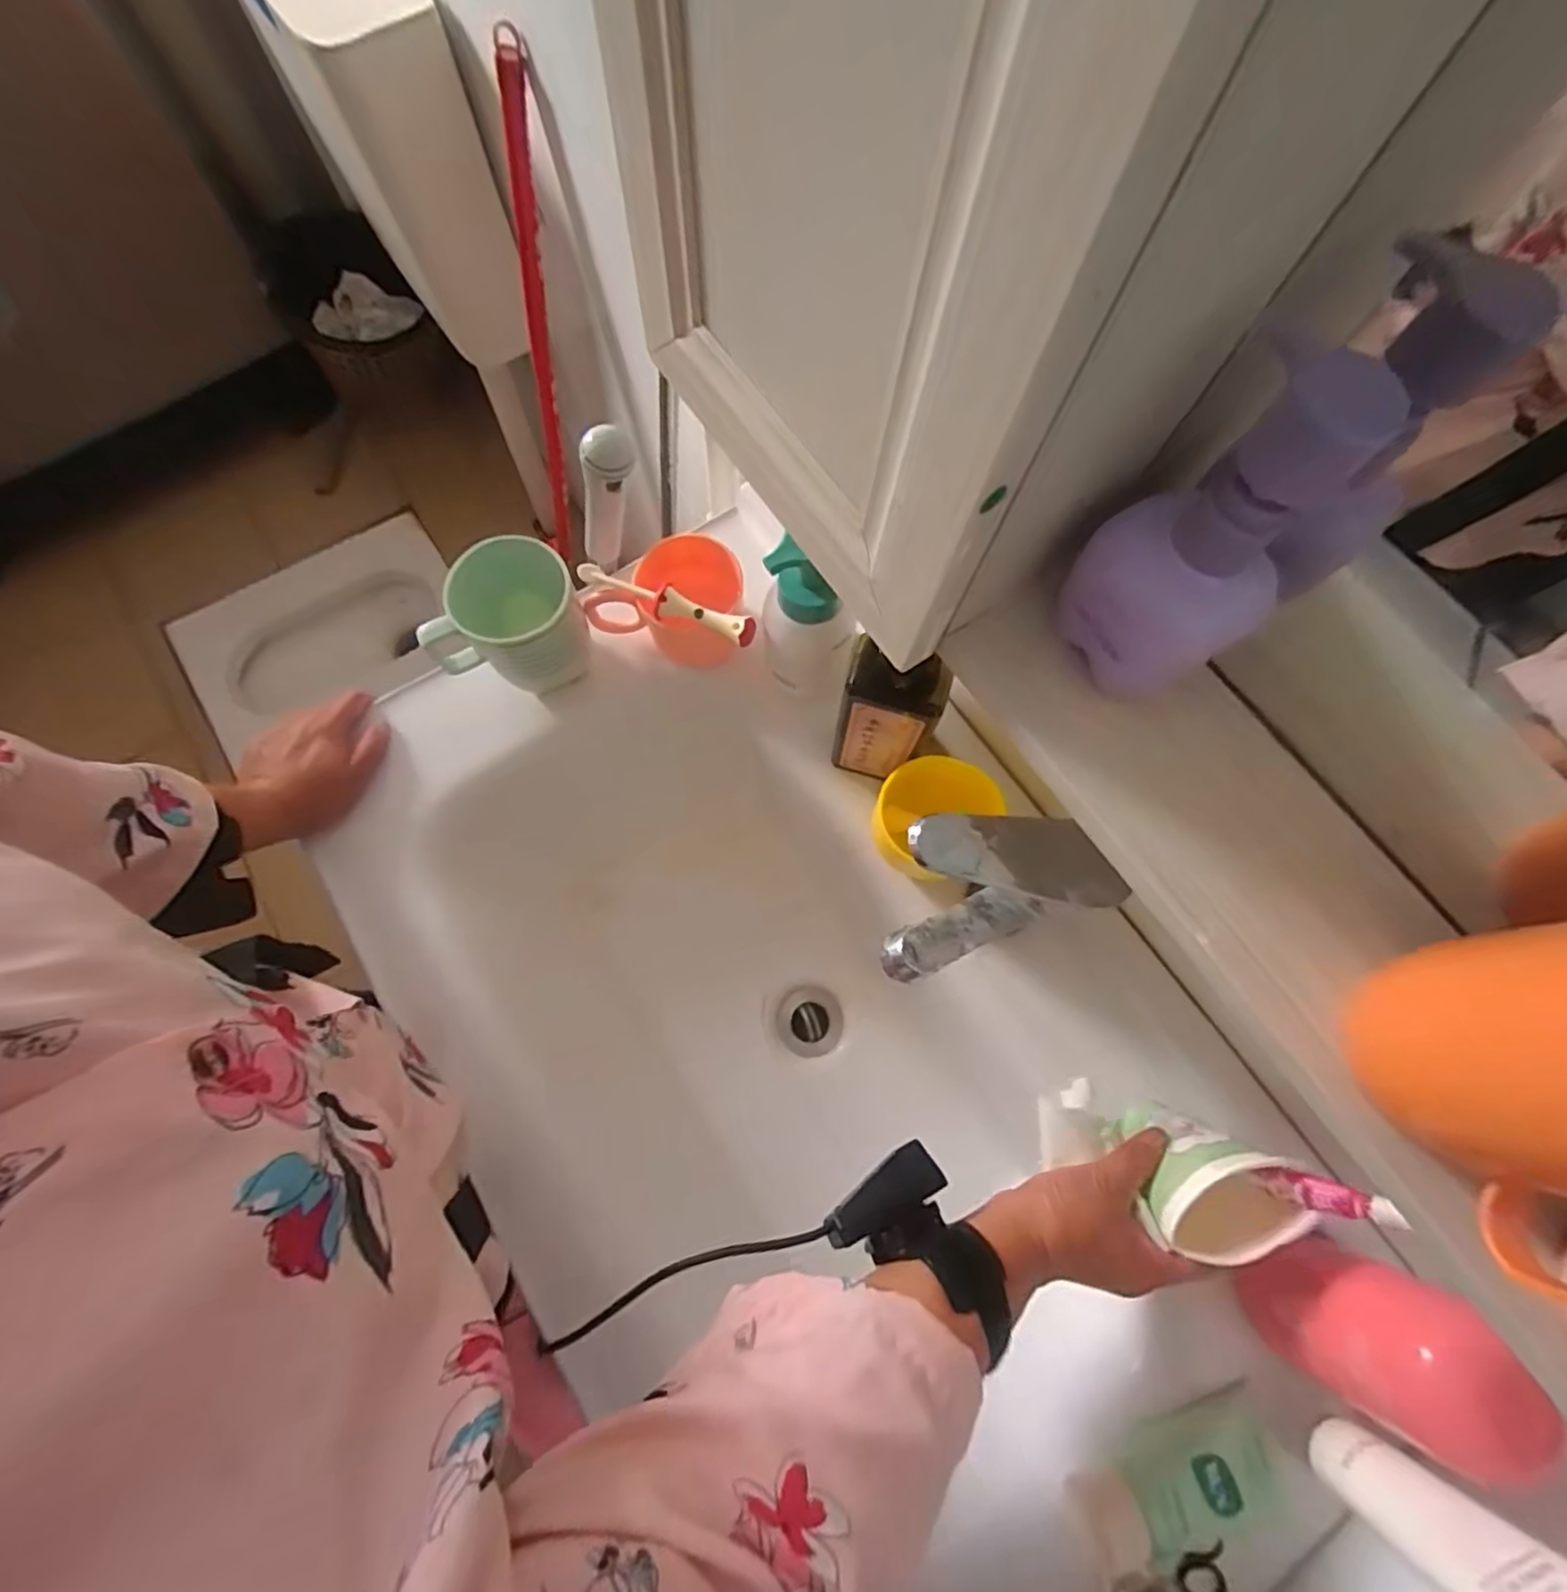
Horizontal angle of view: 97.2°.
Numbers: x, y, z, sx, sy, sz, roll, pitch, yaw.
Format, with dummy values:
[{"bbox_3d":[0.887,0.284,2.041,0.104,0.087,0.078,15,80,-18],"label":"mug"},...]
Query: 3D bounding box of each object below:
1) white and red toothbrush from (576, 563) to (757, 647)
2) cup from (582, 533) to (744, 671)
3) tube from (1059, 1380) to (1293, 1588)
[{"bbox_3d":[-0.086,-0.139,0.494,0.141,0.018,0.019,20,75,8],"label":"white and red toothbrush"},{"bbox_3d":[-0.086,-0.146,0.532,0.120,0.082,0.085,4,73,-1],"label":"cup"},{"bbox_3d":[0.234,0.412,0.406,0.136,0.028,0.069,-7,72,-15],"label":"tube"}]

